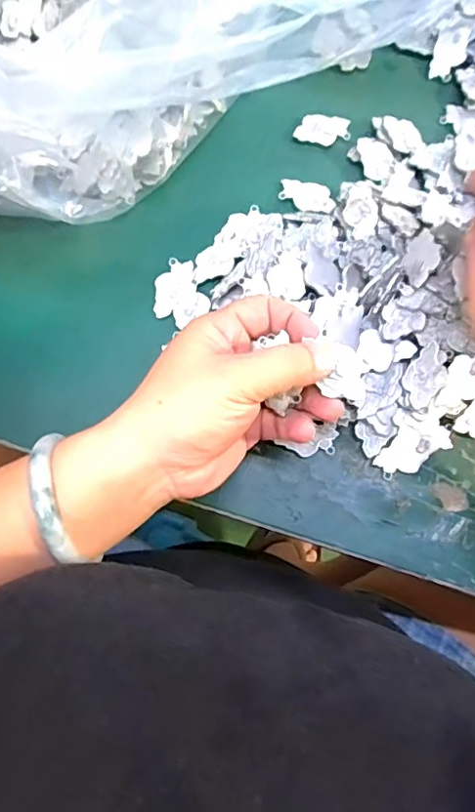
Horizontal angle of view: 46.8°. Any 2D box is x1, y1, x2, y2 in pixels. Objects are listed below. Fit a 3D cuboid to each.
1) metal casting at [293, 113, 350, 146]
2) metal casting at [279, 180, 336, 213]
[{"bbox_3d":[0.058,-0.190,0.376,0.038,0.004,0.022,5,77,-2],"label":"metal casting"},{"bbox_3d":[0.046,-0.138,0.361,0.036,0.004,0.022,12,77,0],"label":"metal casting"}]

